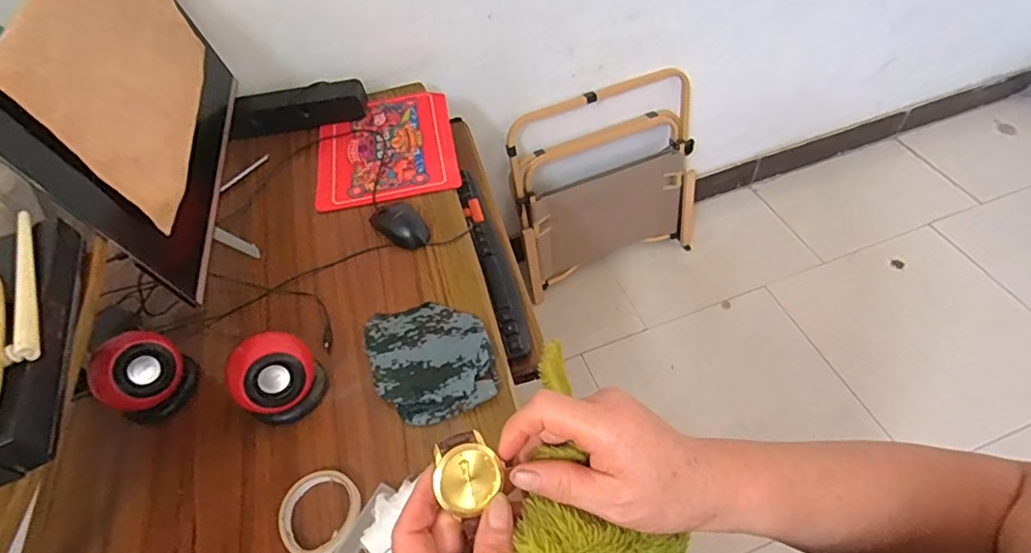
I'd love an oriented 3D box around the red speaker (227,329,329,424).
[{"bbox_3d":[-0.301,0.125,0.686,0.090,0.090,0.106,36,64,27],"label":"red speaker"}]

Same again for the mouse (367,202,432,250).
[{"bbox_3d":[-0.190,-0.088,0.884,0.068,0.035,0.112,-37,59,-20],"label":"mouse"}]

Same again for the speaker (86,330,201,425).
[{"bbox_3d":[-0.489,0.126,0.710,0.100,0.095,0.100,22,59,20],"label":"speaker"}]

